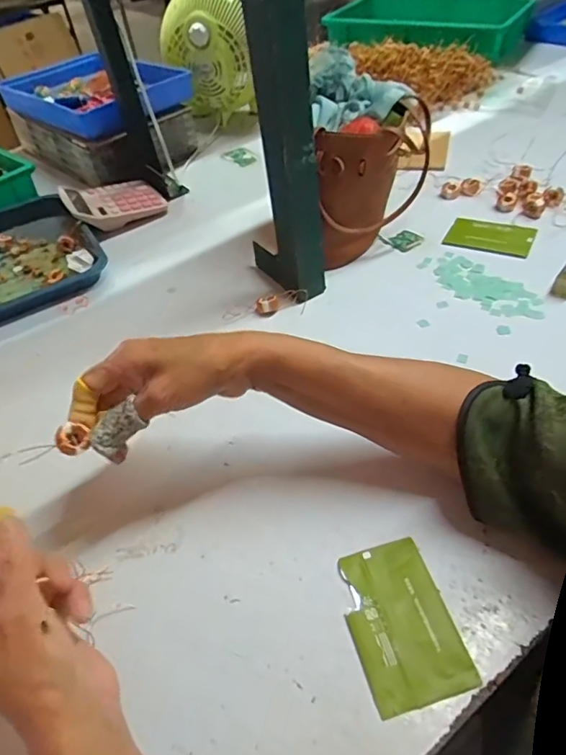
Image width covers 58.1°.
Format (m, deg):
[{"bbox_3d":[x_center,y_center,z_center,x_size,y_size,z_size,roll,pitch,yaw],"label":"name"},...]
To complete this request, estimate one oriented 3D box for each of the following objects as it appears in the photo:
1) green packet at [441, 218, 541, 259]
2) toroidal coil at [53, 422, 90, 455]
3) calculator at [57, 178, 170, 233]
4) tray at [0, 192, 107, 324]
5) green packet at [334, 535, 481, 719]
[{"bbox_3d":[0.267,-0.185,0.659,0.103,0.005,0.073,17,50,23],"label":"green packet"},{"bbox_3d":[-0.145,0.043,0.353,0.023,0.016,0.015,-24,47,-15],"label":"toroidal coil"},{"bbox_3d":[-0.268,-0.278,0.802,0.141,0.043,0.119,-31,50,-20],"label":"calculator"},{"bbox_3d":[-0.392,-0.179,0.734,0.209,0.035,0.291,-29,49,-20],"label":"tray"},{"bbox_3d":[0.080,0.165,0.349,0.067,0.005,0.103,-13,45,-6],"label":"green packet"}]

